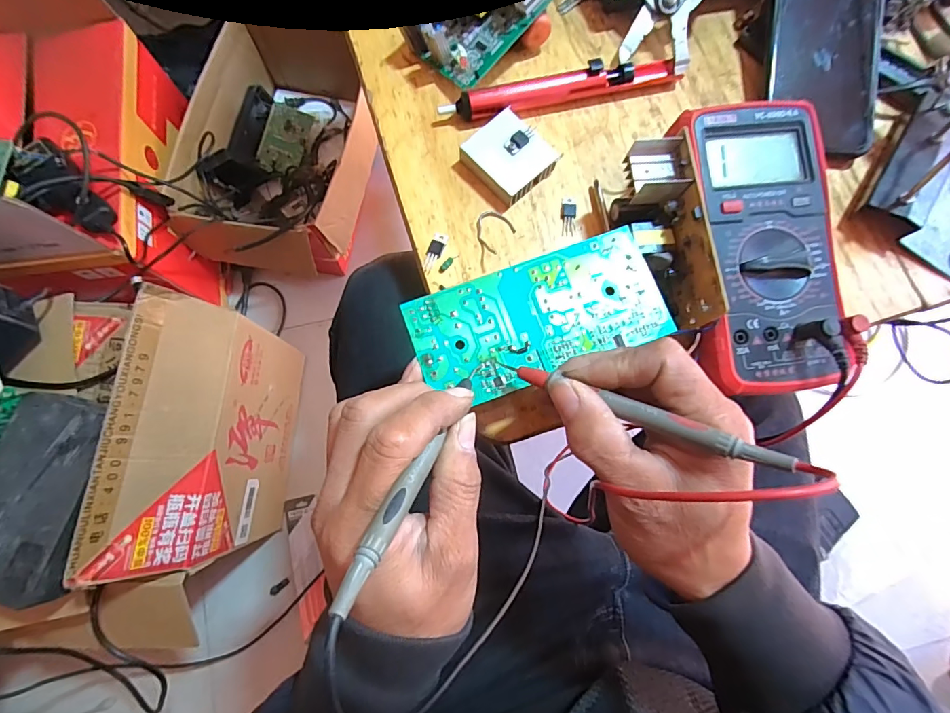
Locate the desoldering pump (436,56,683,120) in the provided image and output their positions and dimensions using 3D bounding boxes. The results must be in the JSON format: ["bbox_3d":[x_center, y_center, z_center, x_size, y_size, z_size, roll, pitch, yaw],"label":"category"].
[{"bbox_3d":[0.065,-0.199,0.337,0.179,0.023,0.019,-15,79,-5],"label":"desoldering pump"}]

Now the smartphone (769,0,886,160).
[{"bbox_3d":[0.255,-0.228,0.332,0.073,0.011,0.156,3,92,8],"label":"smartphone"}]

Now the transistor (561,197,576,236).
[{"bbox_3d":[0.068,-0.101,0.329,0.010,0.004,0.029,1,78,-1],"label":"transistor"}]

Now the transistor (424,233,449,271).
[{"bbox_3d":[-0.028,-0.074,0.321,0.010,0.004,0.029,22,78,3],"label":"transistor"}]

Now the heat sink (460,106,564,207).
[{"bbox_3d":[0.025,-0.142,0.327,0.055,0.019,0.046,44,80,8],"label":"heat sink"}]

